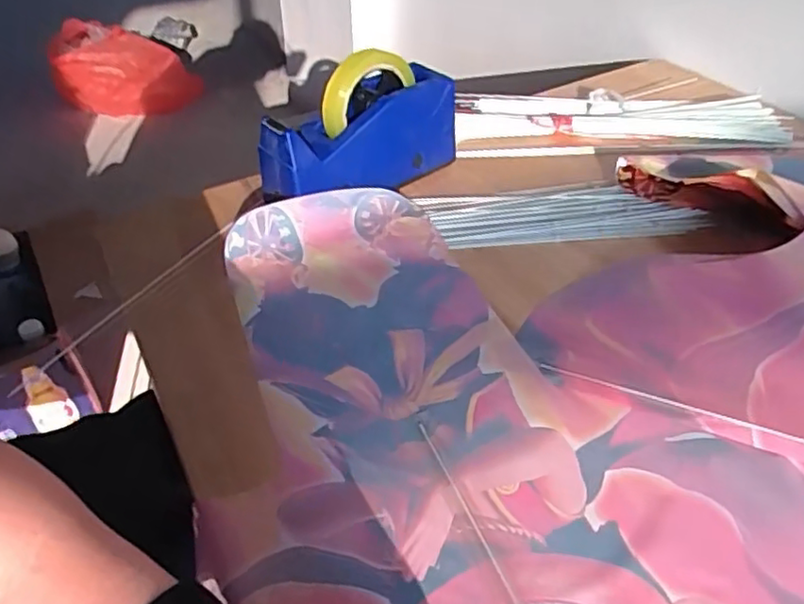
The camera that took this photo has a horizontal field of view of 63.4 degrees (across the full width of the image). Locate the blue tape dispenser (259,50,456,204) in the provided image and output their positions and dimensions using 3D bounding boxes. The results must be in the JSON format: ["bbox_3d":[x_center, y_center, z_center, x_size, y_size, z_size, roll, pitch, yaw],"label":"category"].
[{"bbox_3d":[-0.038,-0.170,0.637,0.202,0.124,0.072,-30,49,-29],"label":"blue tape dispenser"}]

